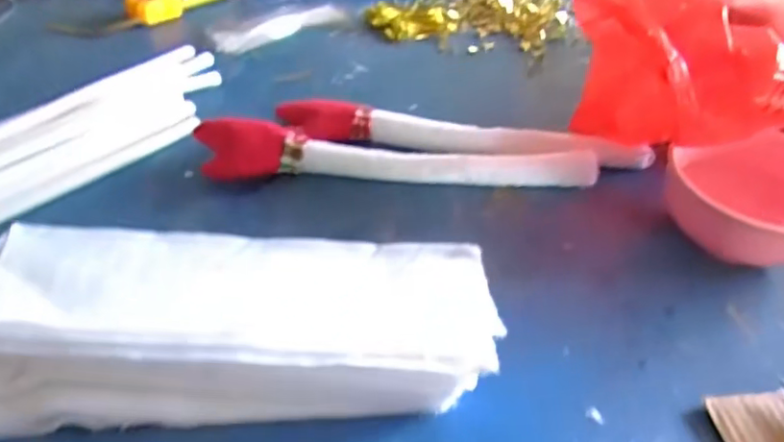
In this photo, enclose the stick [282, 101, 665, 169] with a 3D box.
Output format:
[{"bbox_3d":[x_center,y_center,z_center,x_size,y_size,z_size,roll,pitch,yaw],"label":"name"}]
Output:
[{"bbox_3d":[0.074,-0.088,0.607,0.388,0.034,0.055,4,42,2],"label":"stick"}]

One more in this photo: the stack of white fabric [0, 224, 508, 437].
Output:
[{"bbox_3d":[-0.114,0.079,0.408,0.366,0.070,0.148,2,42,0],"label":"stack of white fabric"}]

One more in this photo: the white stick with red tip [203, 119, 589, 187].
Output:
[{"bbox_3d":[0.007,-0.061,0.575,0.396,0.036,0.050,4,43,2],"label":"white stick with red tip"}]

